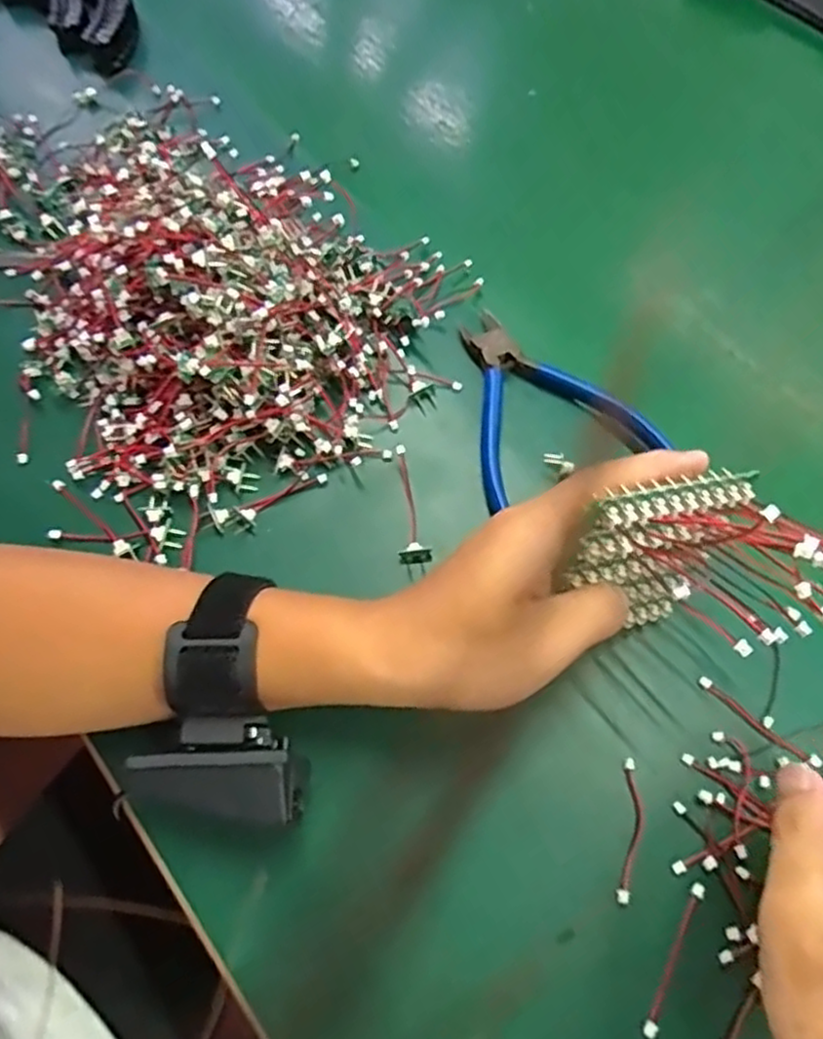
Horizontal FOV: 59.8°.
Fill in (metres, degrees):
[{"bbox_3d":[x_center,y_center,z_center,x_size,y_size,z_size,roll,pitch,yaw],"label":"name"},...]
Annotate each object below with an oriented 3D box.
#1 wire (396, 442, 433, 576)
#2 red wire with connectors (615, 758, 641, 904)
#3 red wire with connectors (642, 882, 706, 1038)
[{"bbox_3d":[0.001,-0.007,0.361,0.016,0.012,0.061,-2,64,-1],"label":"wire"},{"bbox_3d":[0.092,0.130,0.299,0.008,0.004,0.056,10,65,4],"label":"red wire with connectors"},{"bbox_3d":[0.103,0.171,0.279,0.005,0.004,0.058,27,67,12],"label":"red wire with connectors"}]

